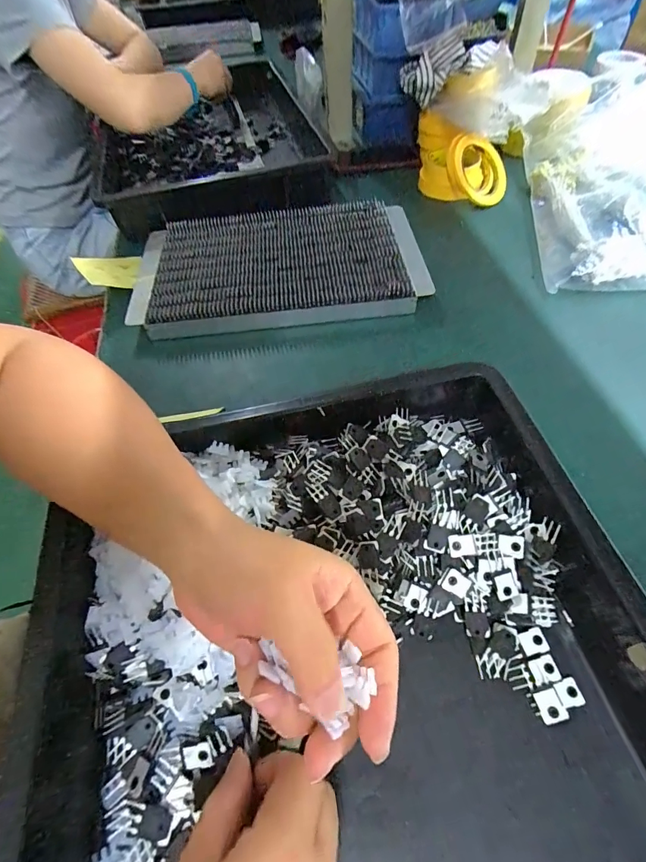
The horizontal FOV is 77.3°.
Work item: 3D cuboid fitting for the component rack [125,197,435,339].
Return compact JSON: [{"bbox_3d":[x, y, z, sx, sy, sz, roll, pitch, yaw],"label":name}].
[{"bbox_3d":[-0.065,-0.226,0.547,0.376,0.041,0.222,-6,57,-2],"label":"component rack"}]

